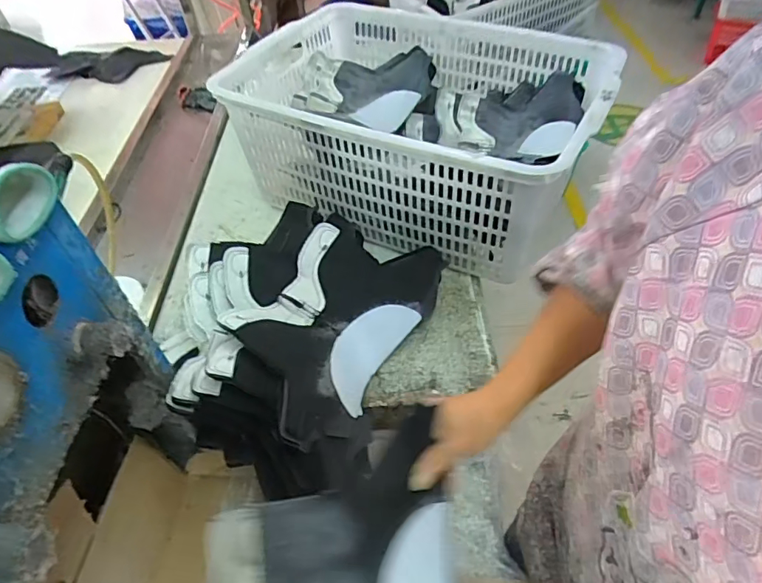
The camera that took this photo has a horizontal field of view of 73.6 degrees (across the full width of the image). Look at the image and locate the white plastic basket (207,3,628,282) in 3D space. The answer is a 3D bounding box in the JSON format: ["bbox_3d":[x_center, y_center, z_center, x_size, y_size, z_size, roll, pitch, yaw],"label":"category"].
[{"bbox_3d":[0.067,-0.285,0.895,0.564,0.237,0.437,20,52,21],"label":"white plastic basket"}]

